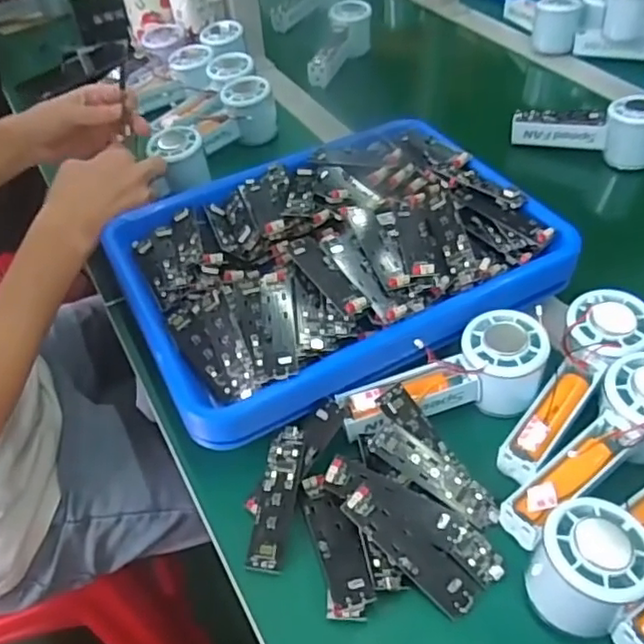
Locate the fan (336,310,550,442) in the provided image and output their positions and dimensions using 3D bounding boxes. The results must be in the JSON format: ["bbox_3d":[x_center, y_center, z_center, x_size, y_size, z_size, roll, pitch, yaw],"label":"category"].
[{"bbox_3d":[0.084,0.039,0.447,0.147,0.049,0.057,-13,47,-7],"label":"fan"}]

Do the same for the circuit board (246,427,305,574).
[{"bbox_3d":[-0.029,0.113,0.414,0.023,0.006,0.093,6,61,10],"label":"circuit board"}]

